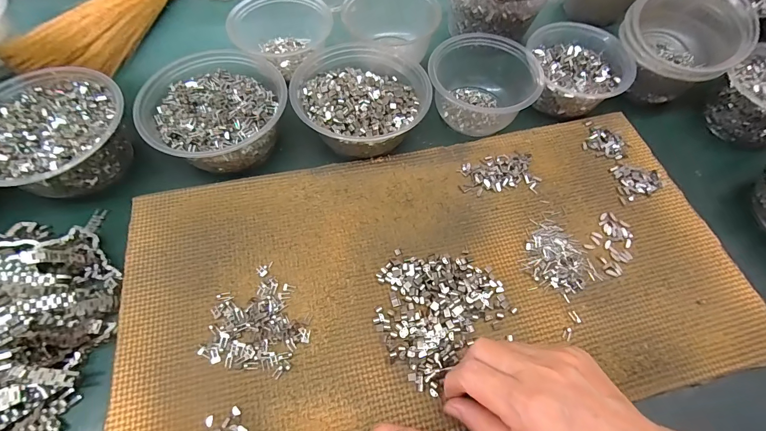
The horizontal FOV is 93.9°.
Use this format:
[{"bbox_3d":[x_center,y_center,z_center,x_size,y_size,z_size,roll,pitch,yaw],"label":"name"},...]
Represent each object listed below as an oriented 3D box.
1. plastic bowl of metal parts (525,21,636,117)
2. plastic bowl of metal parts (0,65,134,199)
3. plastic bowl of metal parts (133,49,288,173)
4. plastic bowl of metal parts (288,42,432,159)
[{"bbox_3d":[0.216,-0.170,0.412,0.104,0.051,0.118,0,62,-2],"label":"plastic bowl of metal parts"},{"bbox_3d":[-0.313,-0.076,0.344,0.135,0.057,0.127,1,62,-2],"label":"plastic bowl of metal parts"},{"bbox_3d":[-0.170,-0.107,0.367,0.128,0.054,0.132,1,62,-2],"label":"plastic bowl of metal parts"},{"bbox_3d":[-0.024,-0.120,0.377,0.134,0.052,0.131,-14,64,-9],"label":"plastic bowl of metal parts"}]

